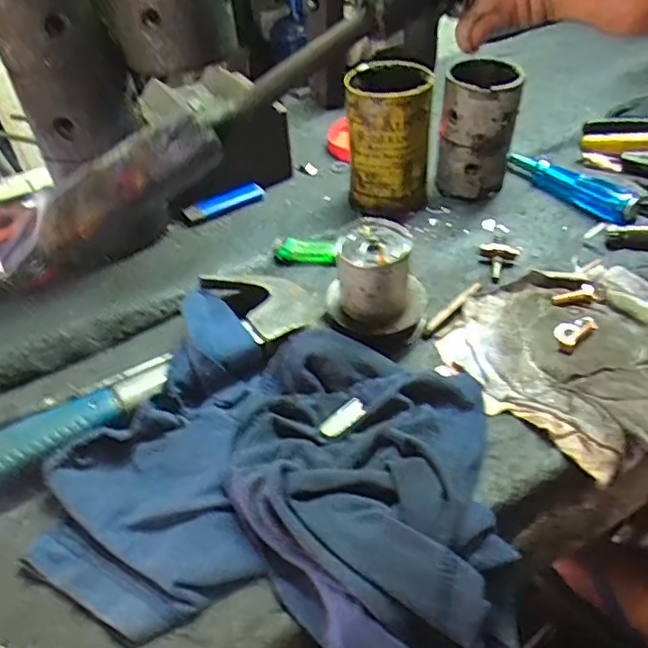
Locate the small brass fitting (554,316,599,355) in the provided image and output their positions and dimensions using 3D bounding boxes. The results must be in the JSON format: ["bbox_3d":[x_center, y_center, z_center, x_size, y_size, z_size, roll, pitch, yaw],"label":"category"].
[{"bbox_3d":[0.173,0.005,0.411,0.037,0.009,0.021,-29,46,-24],"label":"small brass fitting"}]

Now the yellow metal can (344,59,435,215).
[{"bbox_3d":[0.059,-0.167,0.533,0.070,0.116,0.081,1,42,8],"label":"yellow metal can"}]

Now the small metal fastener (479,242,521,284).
[{"bbox_3d":[0.141,-0.051,0.478,0.031,0.019,0.038,7,43,15],"label":"small metal fastener"}]

